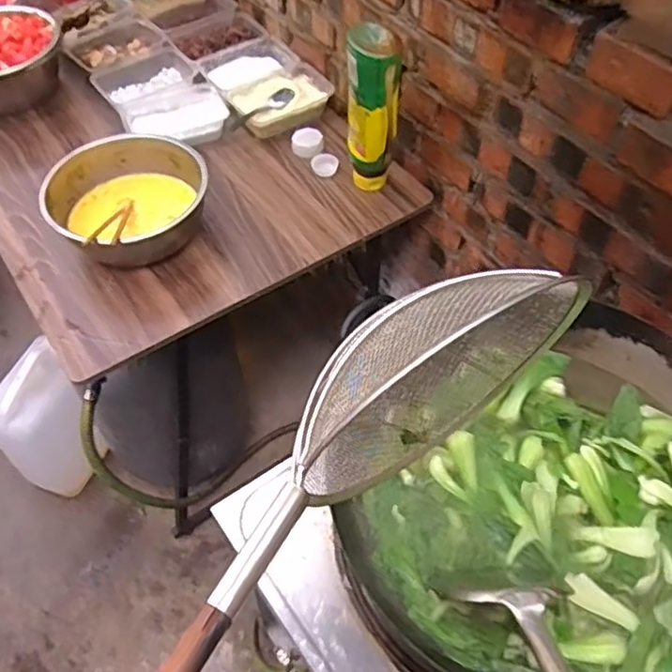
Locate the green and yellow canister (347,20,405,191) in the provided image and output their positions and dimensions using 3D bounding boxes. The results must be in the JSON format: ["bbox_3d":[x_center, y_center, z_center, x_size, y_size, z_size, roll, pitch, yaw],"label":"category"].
[{"bbox_3d":[0.053,-0.324,0.963,0.074,0.235,0.090,1,53,1],"label":"green and yellow canister"}]

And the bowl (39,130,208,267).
[{"bbox_3d":[-0.298,-0.197,0.959,0.222,0.084,0.211,0,53,0],"label":"bowl"}]

